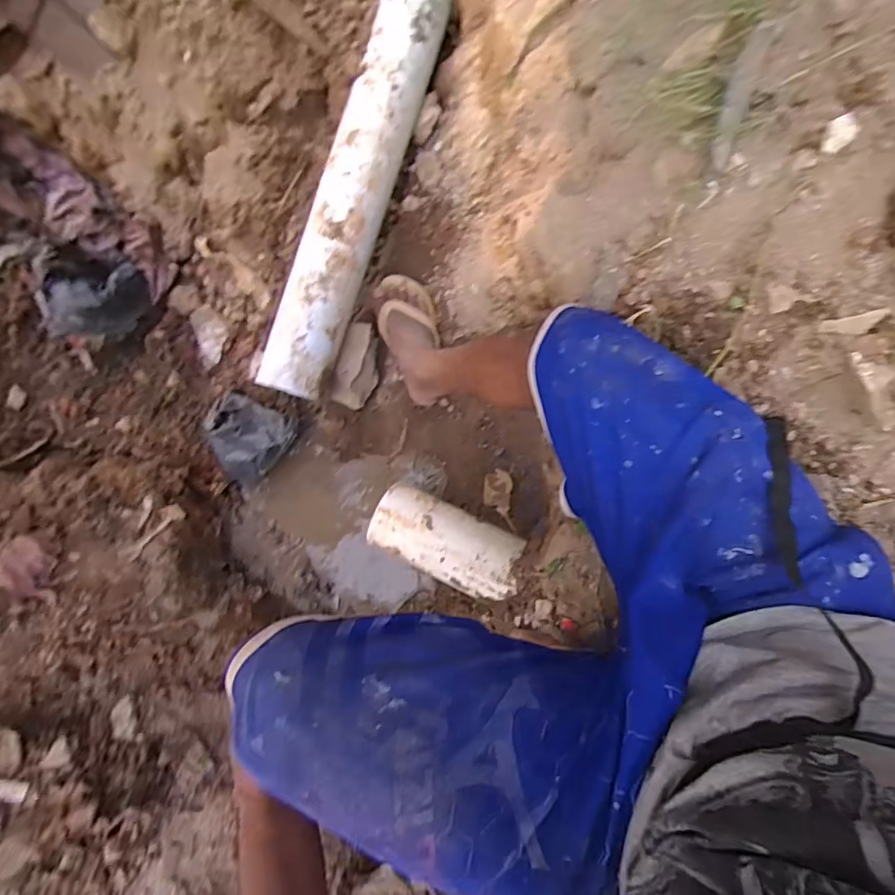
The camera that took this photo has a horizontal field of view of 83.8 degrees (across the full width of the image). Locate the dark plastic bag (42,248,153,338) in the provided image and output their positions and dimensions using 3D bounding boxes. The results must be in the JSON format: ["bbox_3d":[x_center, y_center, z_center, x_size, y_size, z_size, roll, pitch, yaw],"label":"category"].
[{"bbox_3d":[-0.646,-0.272,0.906,0.141,0.099,0.162,14,85,8],"label":"dark plastic bag"}]

